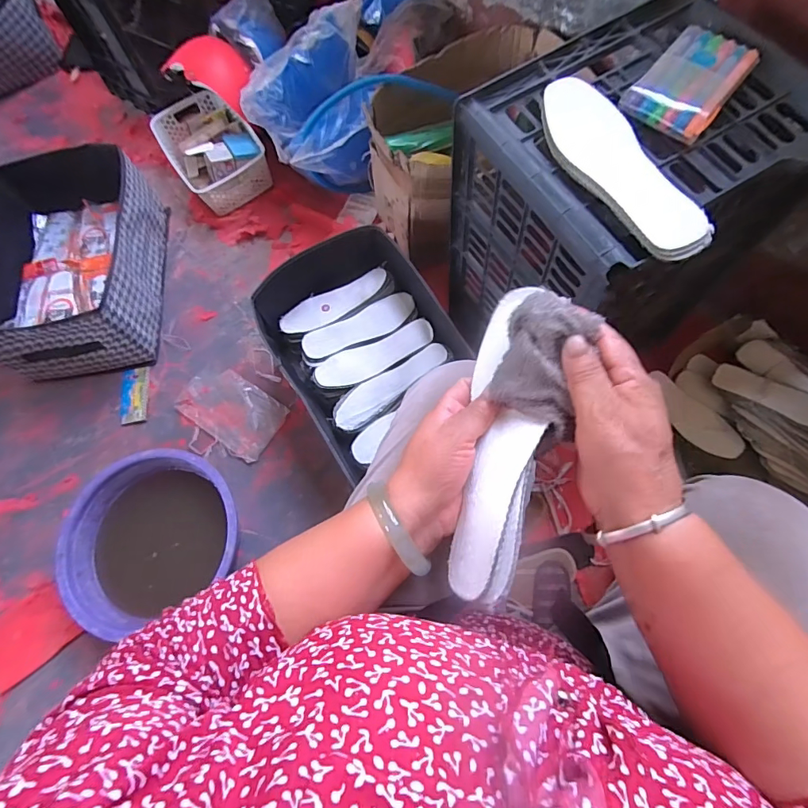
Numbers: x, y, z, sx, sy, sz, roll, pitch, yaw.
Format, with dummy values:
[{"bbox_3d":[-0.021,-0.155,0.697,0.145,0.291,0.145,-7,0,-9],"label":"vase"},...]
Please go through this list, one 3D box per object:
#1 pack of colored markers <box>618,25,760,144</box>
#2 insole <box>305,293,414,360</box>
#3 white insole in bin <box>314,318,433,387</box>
[{"bbox_3d":[0.301,-0.341,0.472,0.087,0.017,0.142,36,76,13],"label":"pack of colored markers"},{"bbox_3d":[-0.080,-0.146,0.839,0.220,0.018,0.064,-29,73,-7],"label":"insole"},{"bbox_3d":[-0.051,-0.087,0.813,0.221,0.019,0.070,-26,72,-6],"label":"white insole in bin"}]

